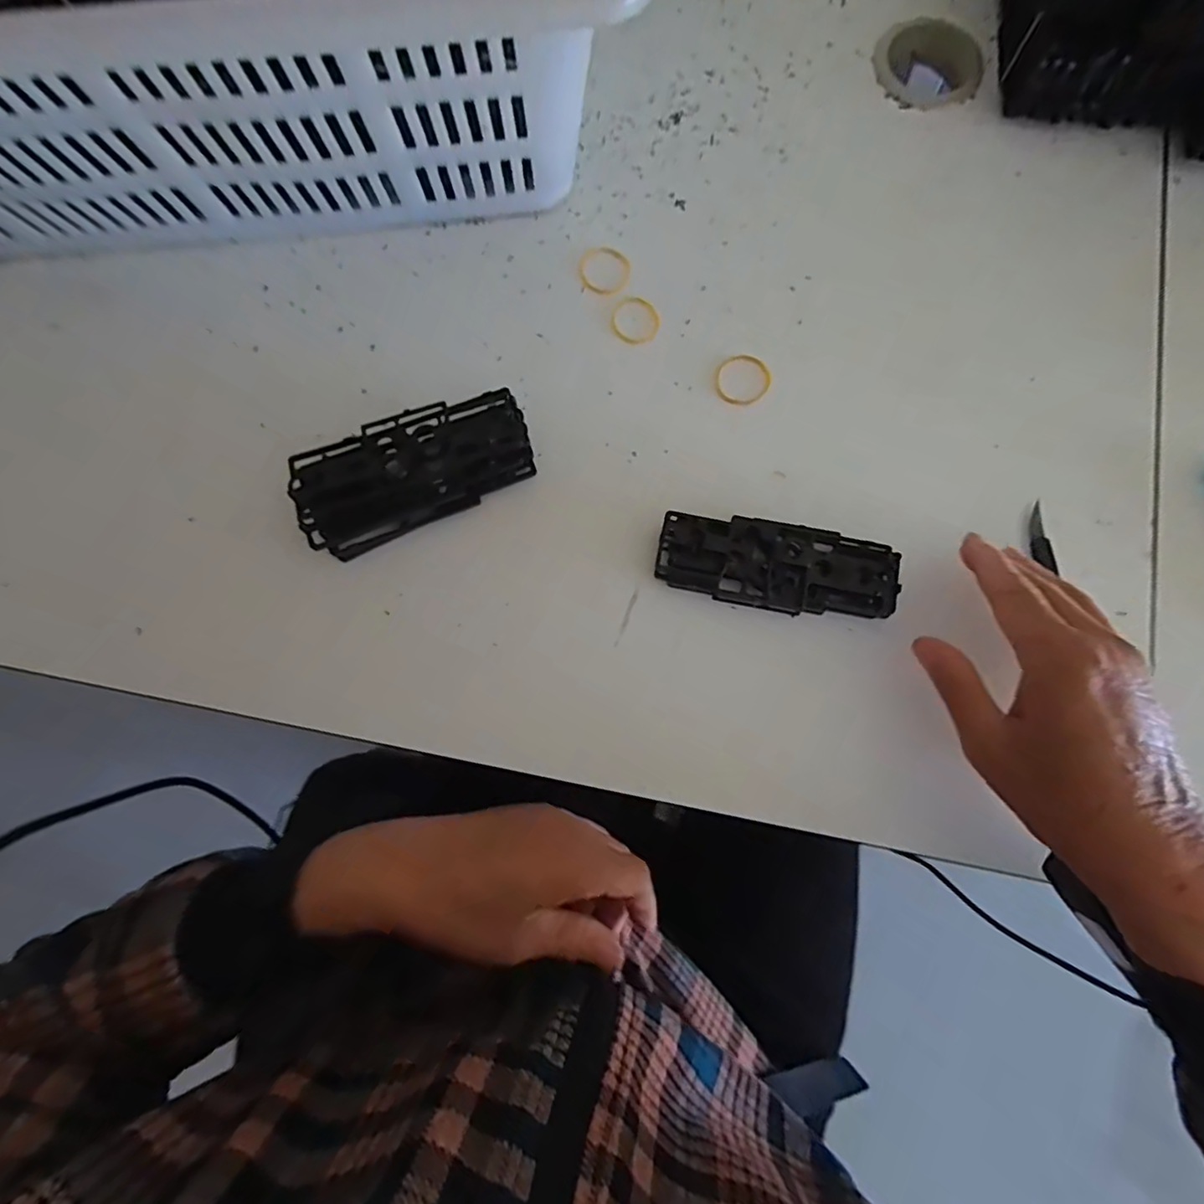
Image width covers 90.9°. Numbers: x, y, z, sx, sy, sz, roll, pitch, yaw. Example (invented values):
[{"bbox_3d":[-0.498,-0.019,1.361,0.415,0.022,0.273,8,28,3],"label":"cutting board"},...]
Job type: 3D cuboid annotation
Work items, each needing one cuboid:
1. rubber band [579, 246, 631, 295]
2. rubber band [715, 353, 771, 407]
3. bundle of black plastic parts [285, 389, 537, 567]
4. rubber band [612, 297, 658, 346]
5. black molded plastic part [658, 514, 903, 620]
[{"bbox_3d":[0.001,-0.203,0.361,0.031,0.004,0.031,0,79,1],"label":"rubber band"},{"bbox_3d":[0.083,-0.131,0.348,0.030,0.004,0.033,0,79,1],"label":"rubber band"},{"bbox_3d":[-0.103,-0.073,0.326,0.126,0.032,0.054,-26,80,-4],"label":"bundle of black plastic parts"},{"bbox_3d":[0.020,-0.171,0.357,0.029,0.004,0.031,0,79,1],"label":"rubber band"},{"bbox_3d":[0.094,-0.020,0.317,0.125,0.016,0.046,12,79,3],"label":"black molded plastic part"}]

